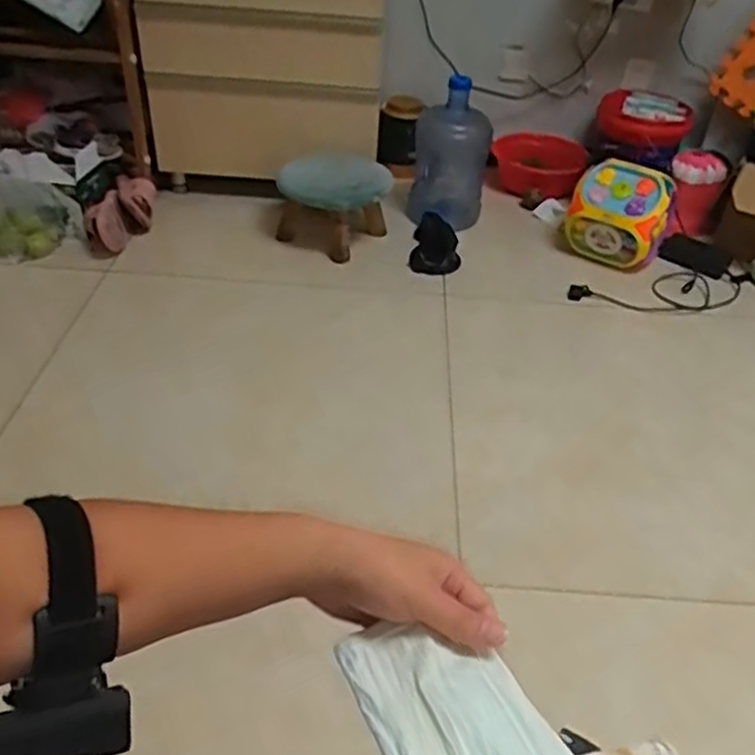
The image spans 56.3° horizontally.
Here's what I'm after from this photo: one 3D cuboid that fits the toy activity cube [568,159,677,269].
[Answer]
[{"bbox_3d":[0.625,-0.422,1.809,0.249,0.228,0.218,21,43,15],"label":"toy activity cube"}]

